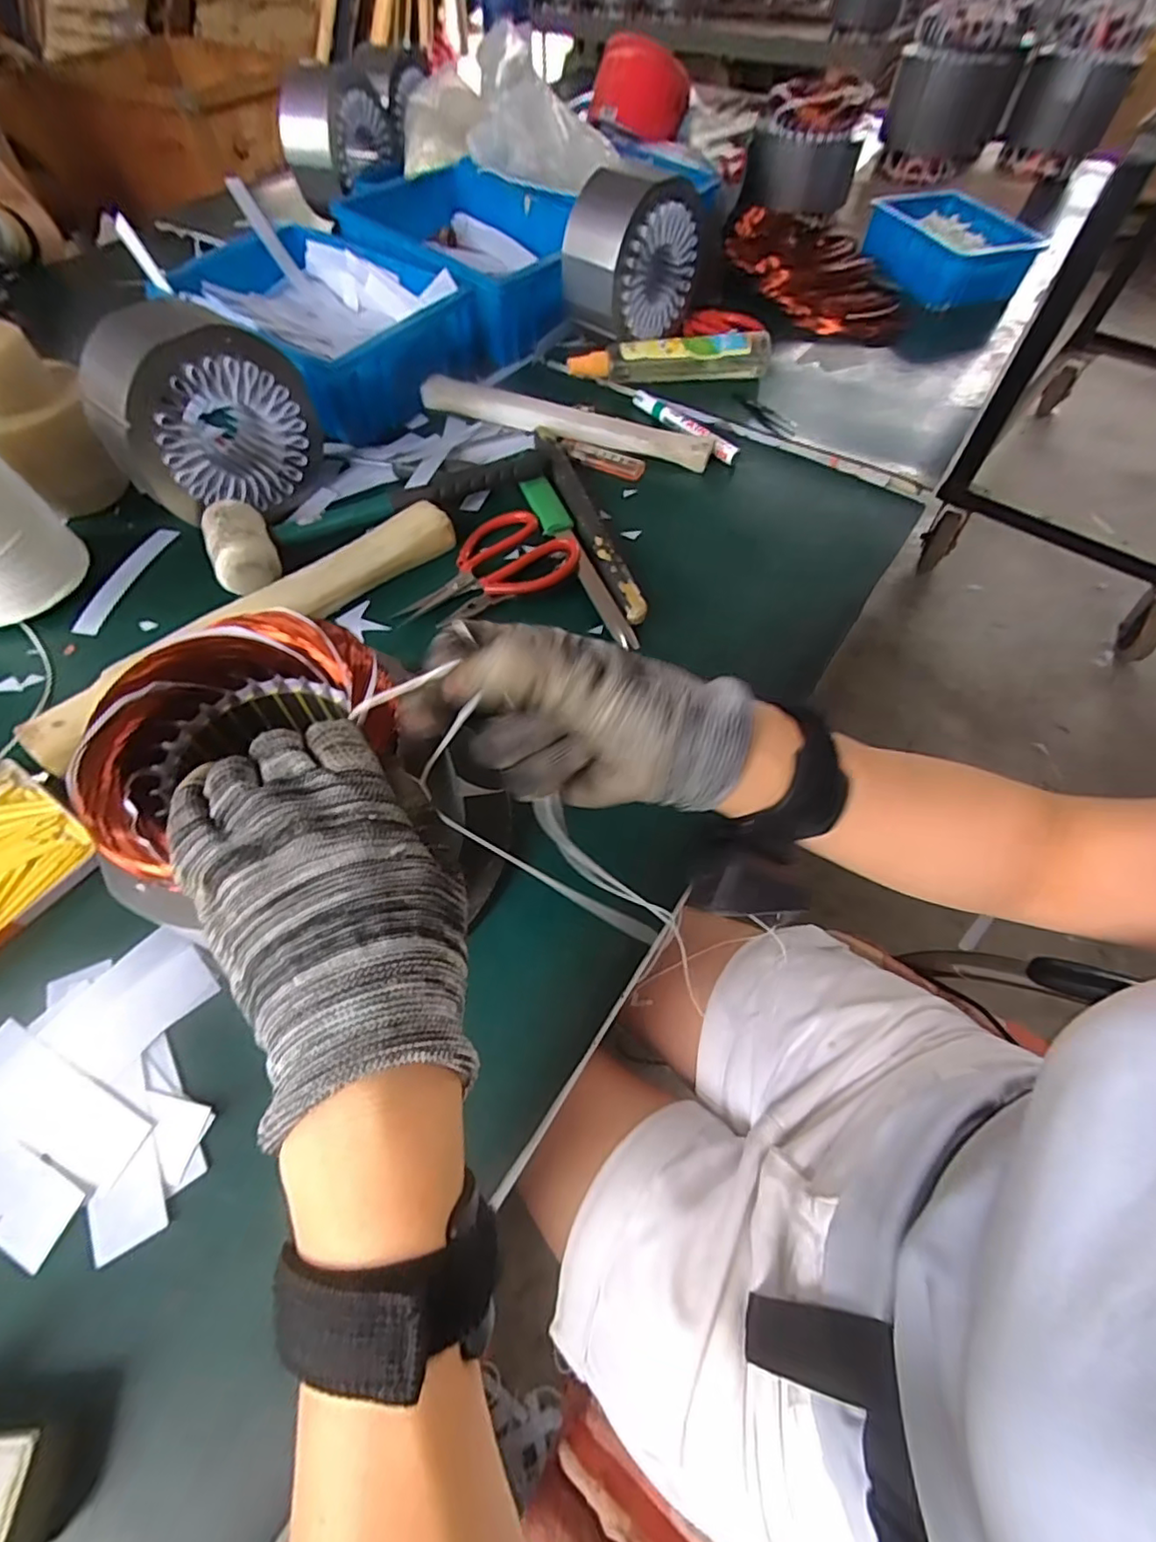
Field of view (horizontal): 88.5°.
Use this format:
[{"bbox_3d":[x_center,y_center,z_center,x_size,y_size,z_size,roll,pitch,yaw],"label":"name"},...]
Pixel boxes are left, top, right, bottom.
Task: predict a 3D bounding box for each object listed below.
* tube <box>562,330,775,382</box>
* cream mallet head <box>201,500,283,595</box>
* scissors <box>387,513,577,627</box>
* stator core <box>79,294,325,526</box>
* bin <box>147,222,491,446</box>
[{"bbox_3d":[0.099,-0.447,0.639,0.211,0.034,0.039,4,58,2],"label":"tube"},{"bbox_3d":[-0.272,-0.179,0.479,0.049,0.046,0.075,-28,62,-17],"label":"cream mallet head"},{"bbox_3d":[-0.066,-0.159,0.486,0.097,0.014,0.150,29,62,16],"label":"scissors"},{"bbox_3d":[-0.301,-0.284,0.486,0.085,0.146,0.148,37,65,20],"label":"stator core"},{"bbox_3d":[-0.268,-0.461,0.630,0.271,0.101,0.206,35,64,19],"label":"bin"}]

